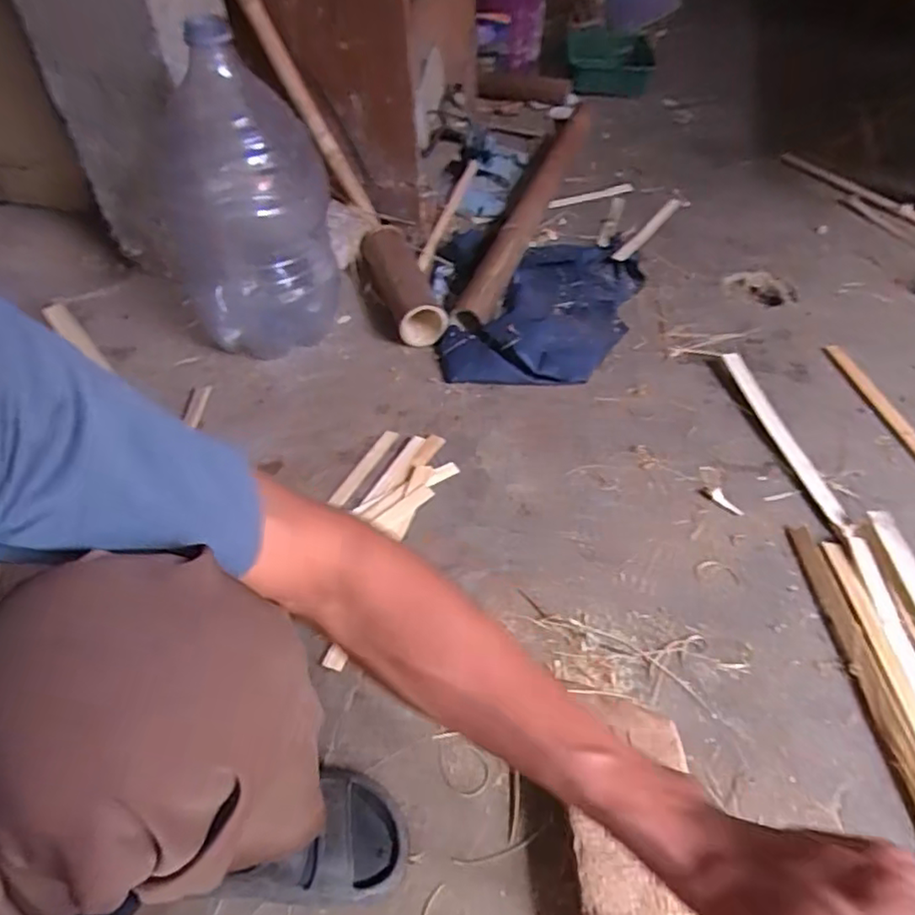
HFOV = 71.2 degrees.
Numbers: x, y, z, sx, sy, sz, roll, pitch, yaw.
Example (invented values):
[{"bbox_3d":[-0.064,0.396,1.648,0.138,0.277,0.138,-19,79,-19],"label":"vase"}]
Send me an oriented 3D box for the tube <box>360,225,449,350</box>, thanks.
[{"bbox_3d":[-0.109,-0.336,1.188,0.093,0.075,0.346,-14,49,-10],"label":"tube"}]

